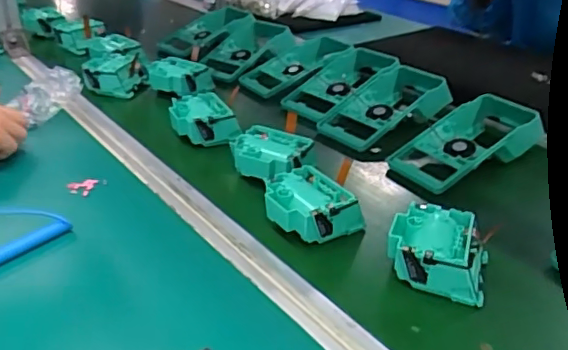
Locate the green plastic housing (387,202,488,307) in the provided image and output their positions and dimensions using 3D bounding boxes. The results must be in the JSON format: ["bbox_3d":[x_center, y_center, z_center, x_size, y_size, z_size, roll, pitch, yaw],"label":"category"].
[{"bbox_3d":[0.128,0.065,0.467,0.075,0.050,0.076,8,33,20],"label":"green plastic housing"}]

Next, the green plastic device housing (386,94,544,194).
[{"bbox_3d":[0.216,-0.038,0.650,0.200,0.045,0.085,-24,36,-28],"label":"green plastic device housing"}]

